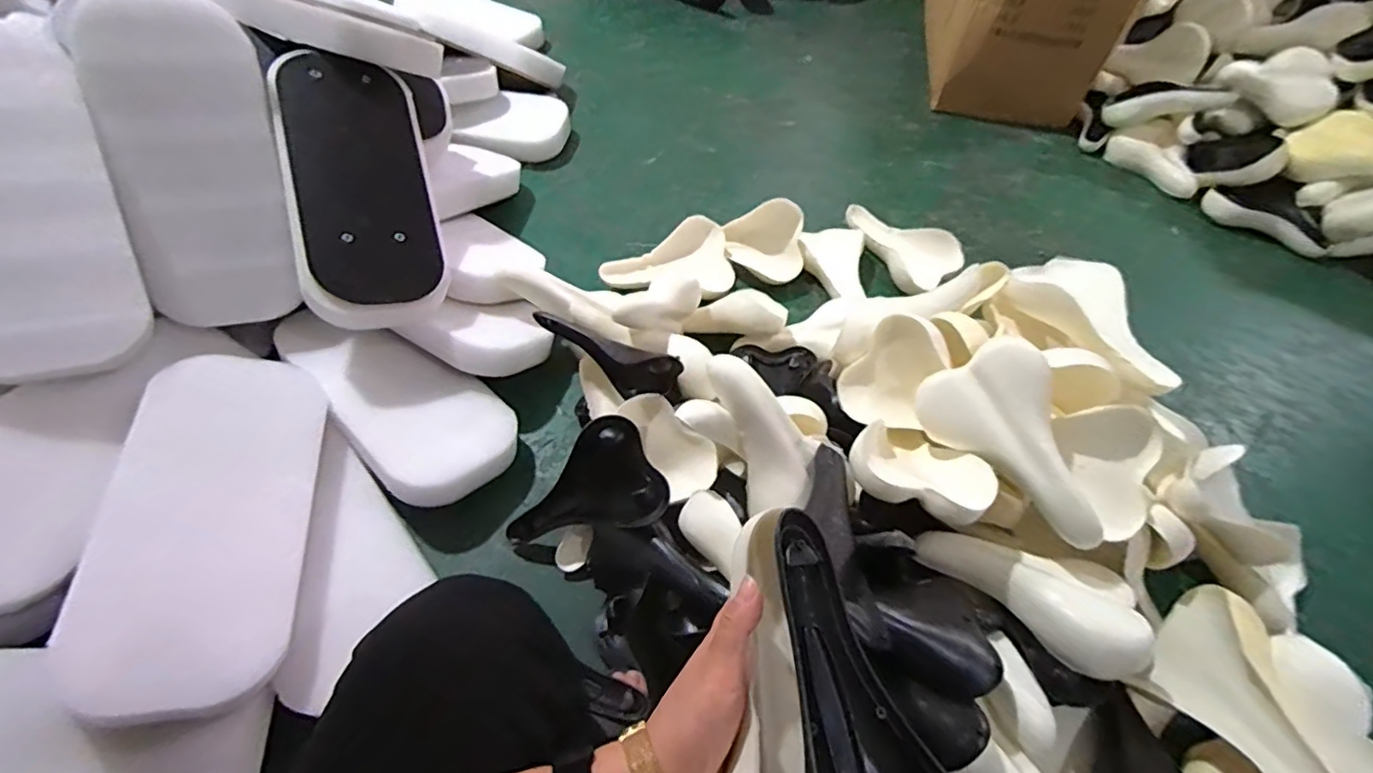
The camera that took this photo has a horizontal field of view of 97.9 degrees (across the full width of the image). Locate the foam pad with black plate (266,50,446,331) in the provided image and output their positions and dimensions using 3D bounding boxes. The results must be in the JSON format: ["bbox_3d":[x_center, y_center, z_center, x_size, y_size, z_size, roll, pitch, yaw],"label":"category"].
[{"bbox_3d":[-0.494,-0.306,0.909,0.199,0.045,0.438,-9,78,-29],"label":"foam pad with black plate"}]

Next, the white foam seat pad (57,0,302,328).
[{"bbox_3d":[-0.675,-0.305,0.820,0.189,0.437,0.044,-14,16,-40],"label":"white foam seat pad"}]

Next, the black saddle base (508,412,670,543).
[{"bbox_3d":[-0.129,0.160,0.807,0.141,0.240,0.044,46,19,9],"label":"black saddle base"}]

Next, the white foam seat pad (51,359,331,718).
[{"bbox_3d":[-0.566,0.154,0.719,0.197,0.033,0.422,14,58,-33],"label":"white foam seat pad"}]

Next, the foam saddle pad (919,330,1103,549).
[{"bbox_3d":[0.422,0.064,0.738,0.151,0.070,0.252,-46,69,16],"label":"foam saddle pad"}]

